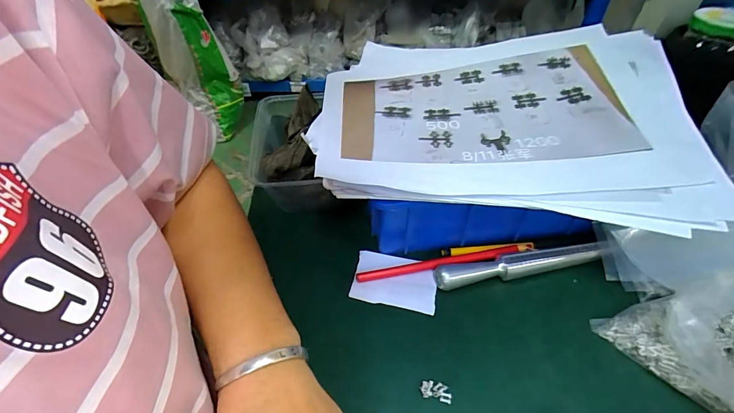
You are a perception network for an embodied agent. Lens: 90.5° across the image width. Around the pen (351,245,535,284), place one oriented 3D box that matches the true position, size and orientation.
[{"bbox_3d":[0.071,0.053,0.335,0.161,0.015,0.013,-7,46,-4],"label":"pen"}]

